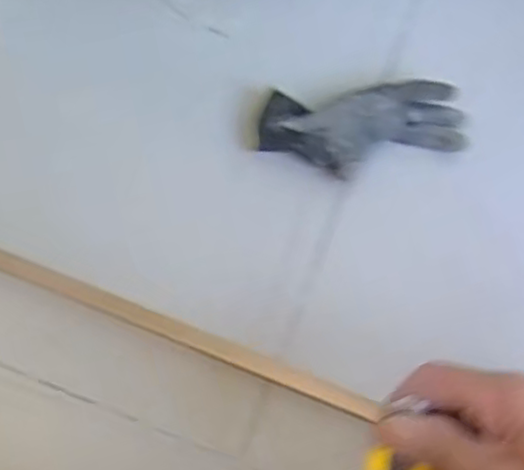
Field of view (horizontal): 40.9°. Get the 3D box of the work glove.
[{"bbox_3d":[0.096,-0.099,0.681,0.202,0.052,0.085,-1,71,1],"label":"work glove"}]

